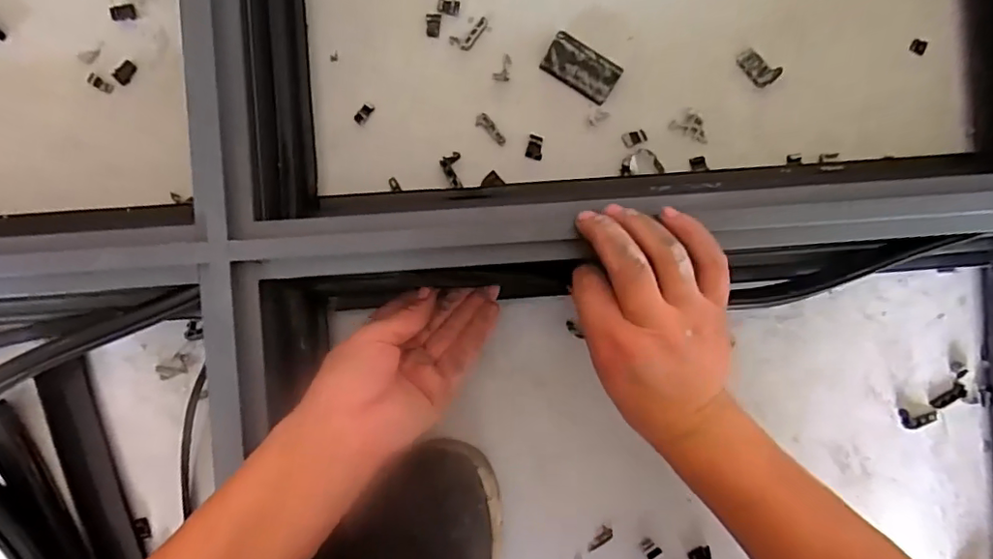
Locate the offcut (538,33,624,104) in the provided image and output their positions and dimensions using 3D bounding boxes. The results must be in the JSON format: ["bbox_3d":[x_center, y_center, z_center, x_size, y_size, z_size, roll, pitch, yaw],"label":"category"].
[{"bbox_3d":[0.063,-0.157,0.410,0.056,0.015,0.029,31,89,-1],"label":"offcut"}]

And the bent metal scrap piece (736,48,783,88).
[{"bbox_3d":[0.196,-0.159,0.412,0.016,0.016,0.032,-41,90,-1],"label":"bent metal scrap piece"}]

